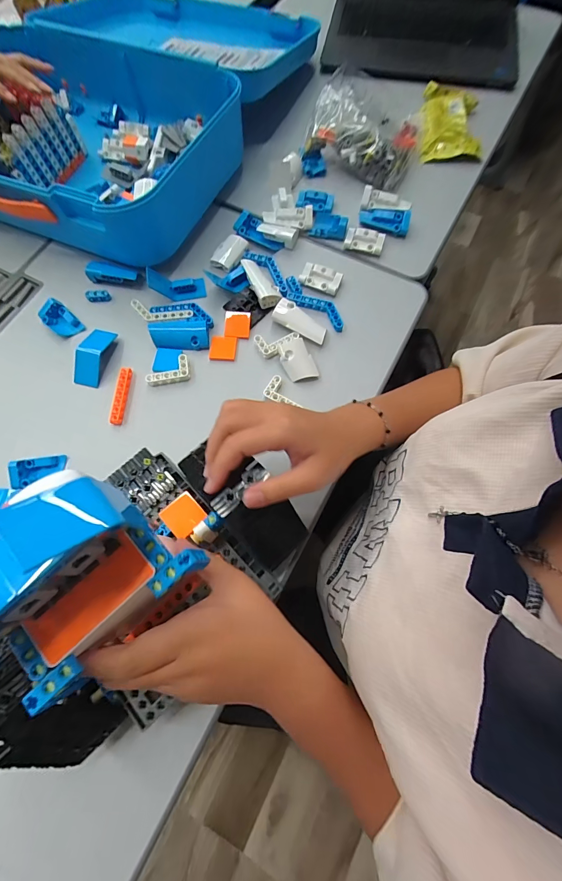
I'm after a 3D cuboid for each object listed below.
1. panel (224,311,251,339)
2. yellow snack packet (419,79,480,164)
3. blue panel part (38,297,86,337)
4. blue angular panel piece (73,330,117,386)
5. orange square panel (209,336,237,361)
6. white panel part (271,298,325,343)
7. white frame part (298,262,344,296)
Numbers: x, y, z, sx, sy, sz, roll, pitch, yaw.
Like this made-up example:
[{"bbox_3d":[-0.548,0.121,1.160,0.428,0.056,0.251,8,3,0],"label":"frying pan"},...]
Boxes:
[{"bbox_3d":[-0.054,-0.144,0.443,0.031,0.009,0.033,5,70,4],"label":"panel"},{"bbox_3d":[0.266,-0.498,0.560,0.088,0.021,0.158,4,72,2],"label":"yellow snack packet"},{"bbox_3d":[-0.274,-0.150,0.445,0.051,0.019,0.031,41,76,15],"label":"blue panel part"},{"bbox_3d":[-0.225,-0.101,0.427,0.032,0.018,0.070,15,71,7],"label":"blue angular panel piece"},{"bbox_3d":[-0.070,-0.112,0.432,0.030,0.006,0.032,4,70,3],"label":"orange square panel"},{"bbox_3d":[0.023,-0.143,0.430,0.069,0.012,0.026,31,74,12],"label":"white panel part"},{"bbox_3d":[0.051,-0.207,0.458,0.051,0.010,0.030,24,73,10],"label":"white frame part"}]

